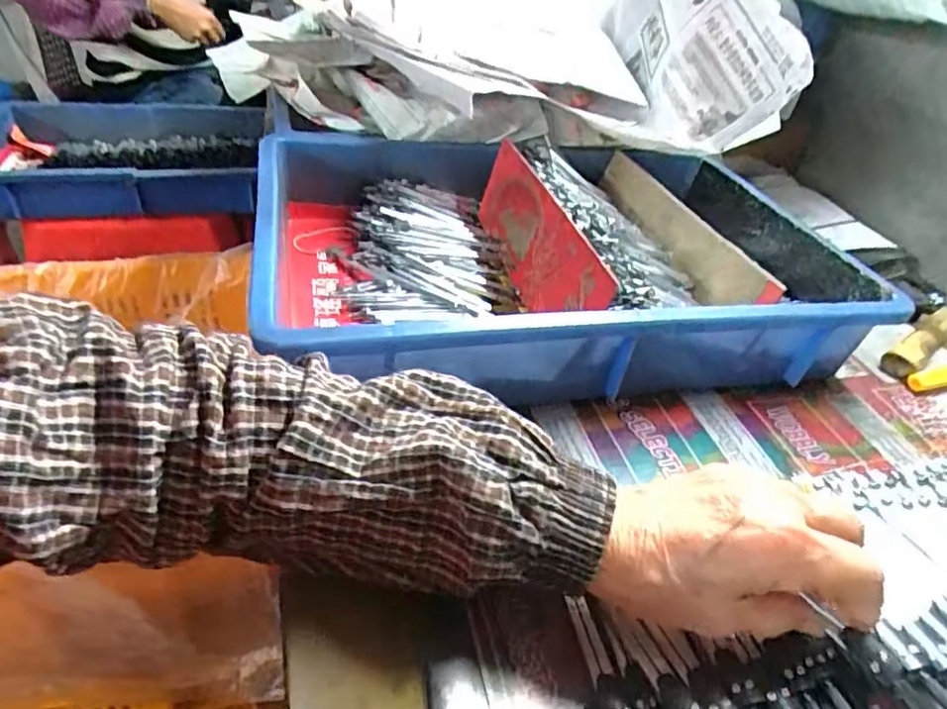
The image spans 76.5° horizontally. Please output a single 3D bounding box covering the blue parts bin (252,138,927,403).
[{"bbox_3d":[0.060,-0.080,0.476,0.417,0.083,0.290,-3,39,-14],"label":"blue parts bin"}]

